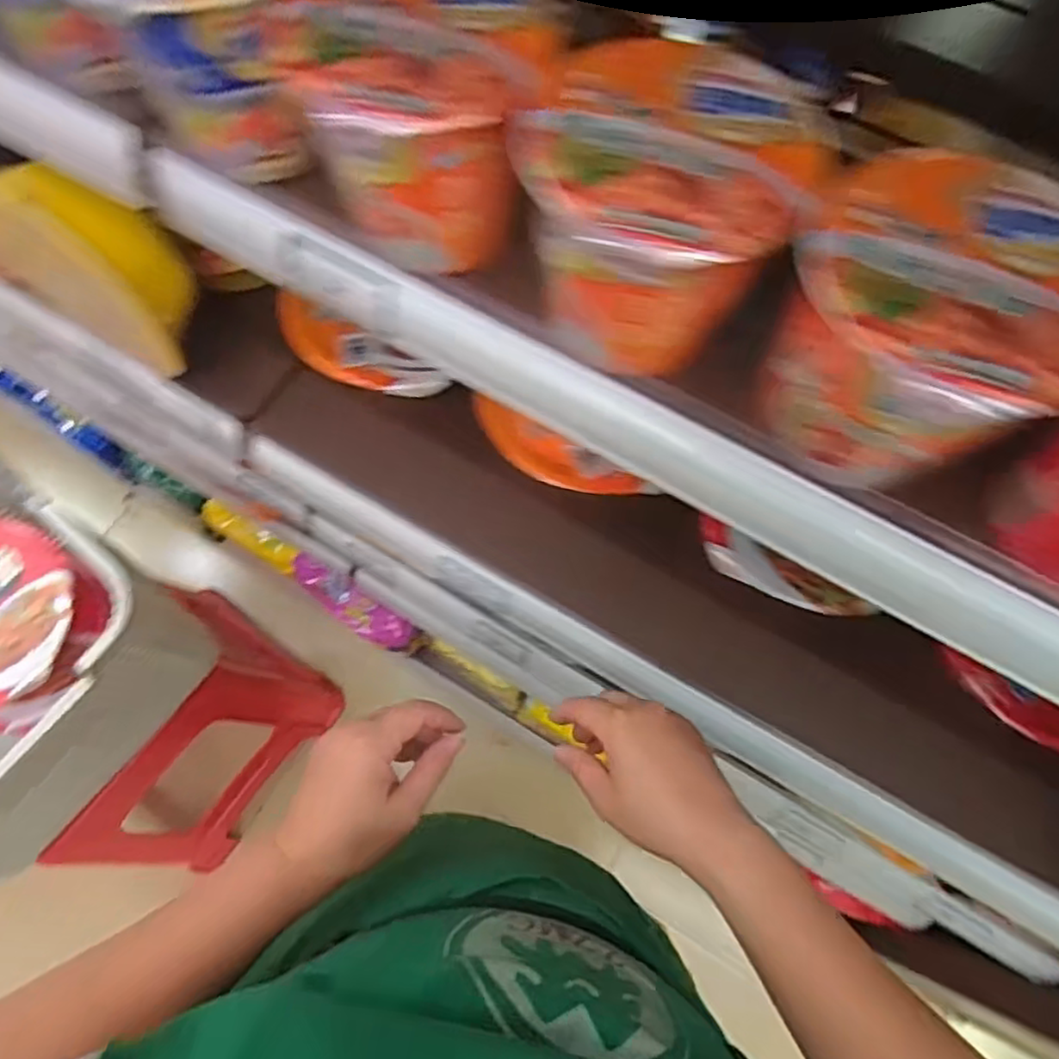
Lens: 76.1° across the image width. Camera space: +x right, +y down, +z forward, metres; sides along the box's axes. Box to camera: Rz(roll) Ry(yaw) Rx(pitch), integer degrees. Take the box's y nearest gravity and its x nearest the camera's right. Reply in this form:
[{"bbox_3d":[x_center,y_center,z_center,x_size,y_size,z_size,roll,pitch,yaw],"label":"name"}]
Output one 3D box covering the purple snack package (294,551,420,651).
[{"bbox_3d":[-0.301,0.125,1.131,0.238,0.064,0.064,32,74,9],"label":"purple snack package"}]

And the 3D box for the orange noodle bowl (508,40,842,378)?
[{"bbox_3d":[0.054,-0.131,0.290,0.111,0.092,0.103,0,72,-1],"label":"orange noodle bowl"}]

